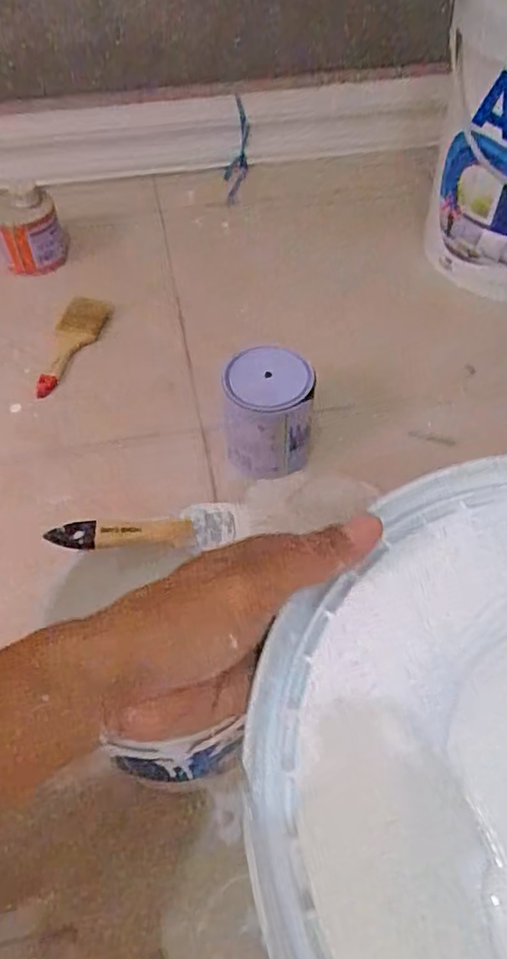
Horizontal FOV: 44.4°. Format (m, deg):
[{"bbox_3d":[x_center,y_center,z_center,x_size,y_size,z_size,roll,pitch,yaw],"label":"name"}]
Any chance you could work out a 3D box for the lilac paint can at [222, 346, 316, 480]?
[{"bbox_3d":[0.017,-0.077,0.722,0.099,0.122,0.098,0,55,0],"label":"lilac paint can"}]

